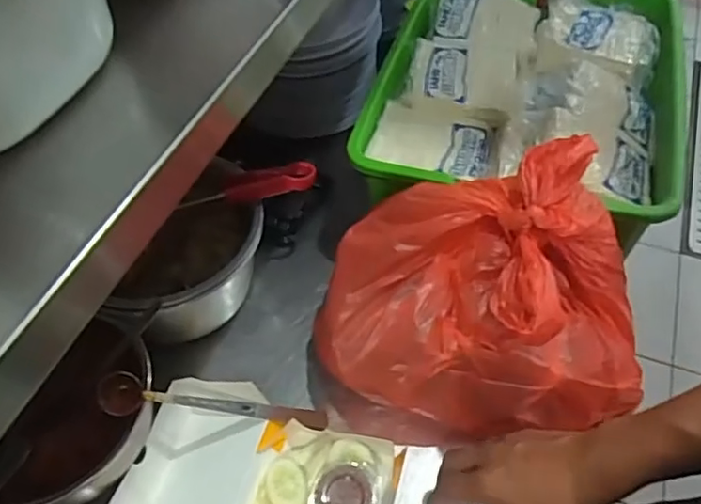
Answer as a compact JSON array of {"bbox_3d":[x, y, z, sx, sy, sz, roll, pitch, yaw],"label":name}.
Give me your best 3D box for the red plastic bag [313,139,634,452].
[{"bbox_3d":[0.121,0.055,0.574,0.301,0.214,0.210,1,52,4],"label":"red plastic bag"}]

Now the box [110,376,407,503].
[{"bbox_3d":[-0.088,0.226,0.552,0.246,0.059,0.163,13,53,13],"label":"box"}]

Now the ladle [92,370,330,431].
[{"bbox_3d":[-0.128,0.149,0.568,0.221,0.056,0.052,15,47,-24],"label":"ladle"}]

